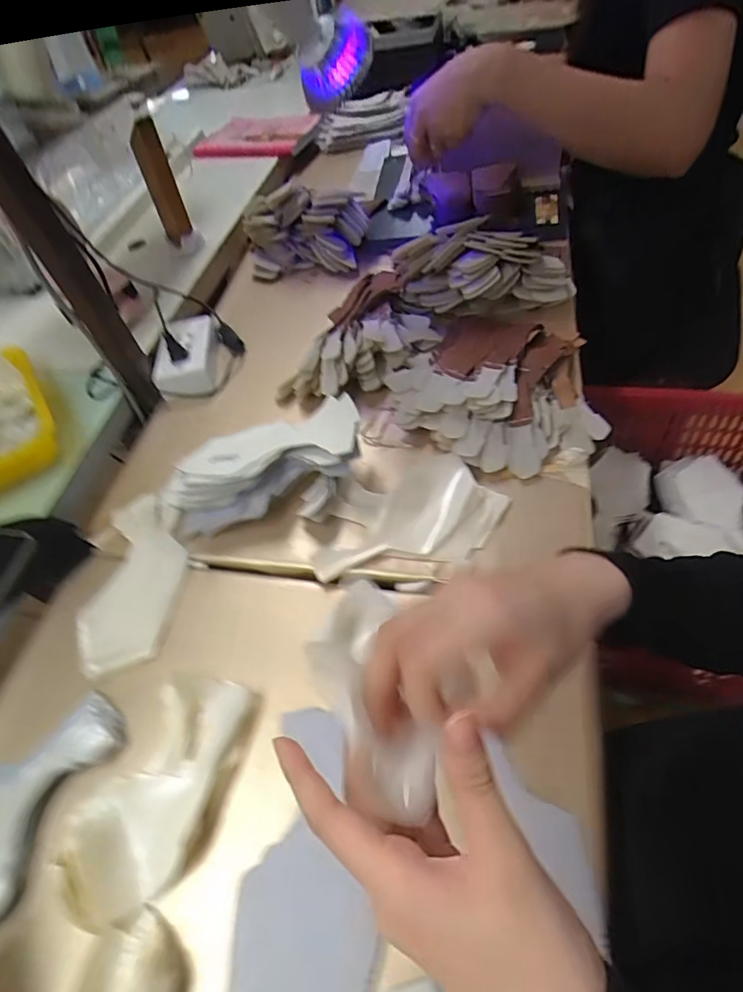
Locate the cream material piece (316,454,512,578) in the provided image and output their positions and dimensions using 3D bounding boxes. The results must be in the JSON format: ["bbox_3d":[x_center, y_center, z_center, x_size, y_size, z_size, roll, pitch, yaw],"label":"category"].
[{"bbox_3d":[0.034,0.011,0.524,0.183,0.024,0.123,-11,53,3],"label":"cream material piece"}]

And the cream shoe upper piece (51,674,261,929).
[{"bbox_3d":[-0.161,0.223,0.406,0.094,0.030,0.172,19,59,23],"label":"cream shoe upper piece"}]

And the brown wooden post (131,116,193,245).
[{"bbox_3d":[-0.326,-0.478,0.827,0.044,0.189,0.043,-23,53,-6],"label":"brown wooden post"}]

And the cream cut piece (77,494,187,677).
[{"bbox_3d":[-0.239,0.083,0.534,0.088,0.017,0.188,-4,53,8],"label":"cream cut piece"}]

